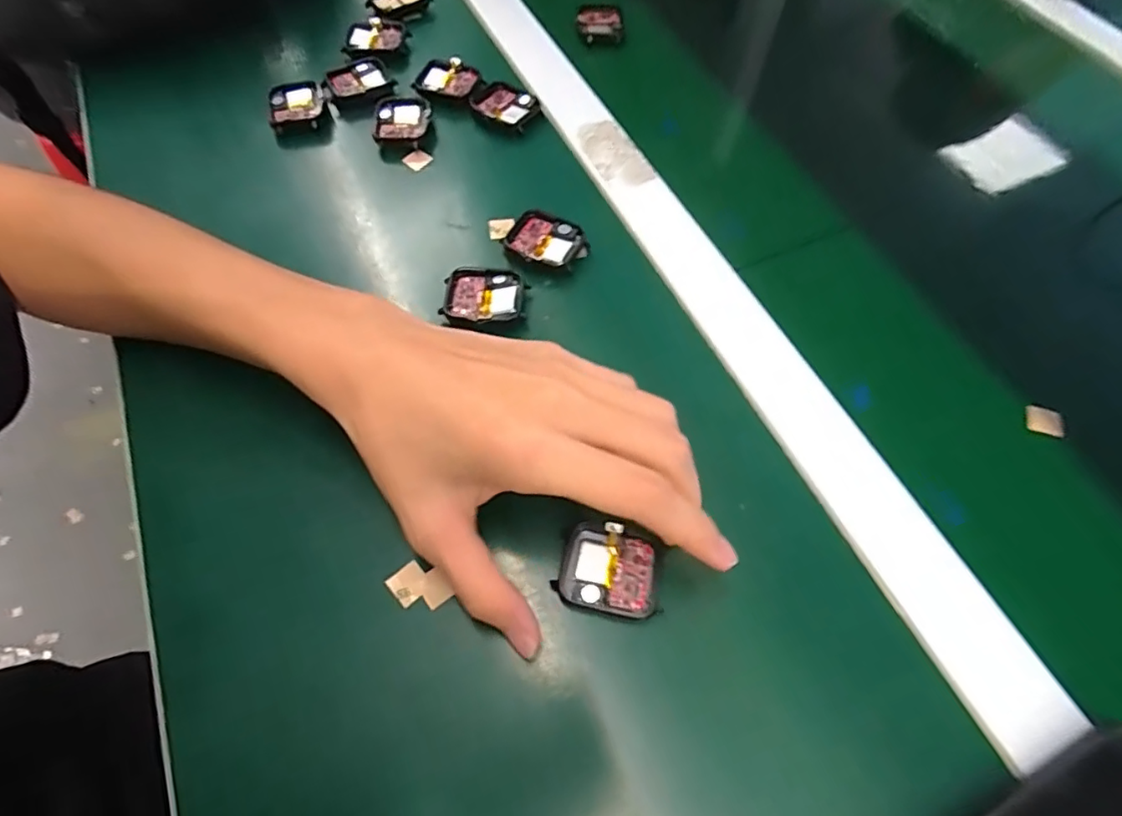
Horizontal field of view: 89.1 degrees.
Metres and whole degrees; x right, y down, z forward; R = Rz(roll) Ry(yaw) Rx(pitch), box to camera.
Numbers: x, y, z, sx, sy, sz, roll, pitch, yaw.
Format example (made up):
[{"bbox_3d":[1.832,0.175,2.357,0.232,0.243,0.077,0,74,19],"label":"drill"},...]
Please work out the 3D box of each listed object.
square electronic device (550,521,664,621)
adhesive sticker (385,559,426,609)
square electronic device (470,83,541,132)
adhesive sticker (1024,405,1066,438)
[{"bbox_3d":[0.021,0.071,0.250,0.043,0.008,0.037,12,63,4],"label":"square electronic device"},{"bbox_3d":[-0.068,0.078,0.254,0.016,0.004,0.016,-34,69,-18],"label":"adhesive sticker"},{"bbox_3d":[-0.040,-0.213,0.399,0.047,0.006,0.036,39,68,17],"label":"square electronic device"},{"bbox_3d":[0.261,0.007,0.306,0.019,0.004,0.015,12,76,9],"label":"adhesive sticker"}]

